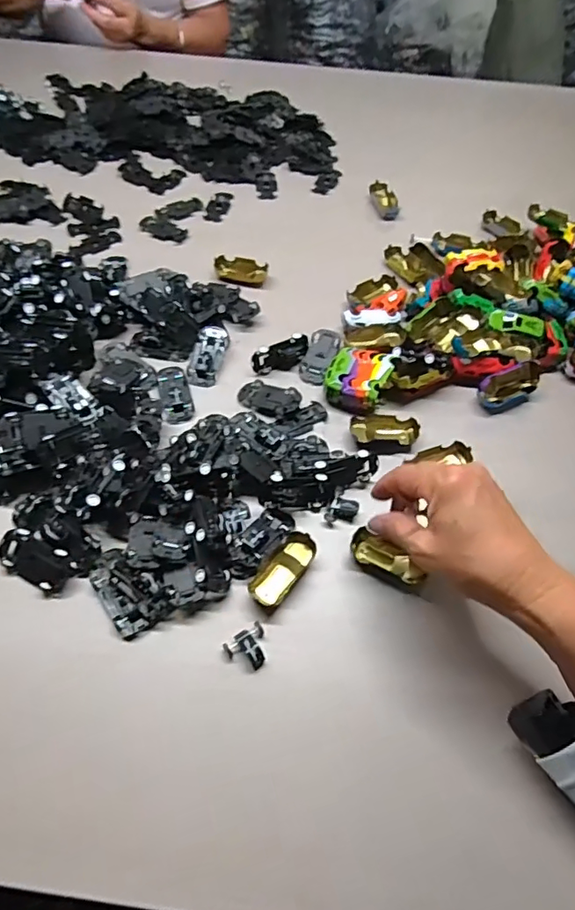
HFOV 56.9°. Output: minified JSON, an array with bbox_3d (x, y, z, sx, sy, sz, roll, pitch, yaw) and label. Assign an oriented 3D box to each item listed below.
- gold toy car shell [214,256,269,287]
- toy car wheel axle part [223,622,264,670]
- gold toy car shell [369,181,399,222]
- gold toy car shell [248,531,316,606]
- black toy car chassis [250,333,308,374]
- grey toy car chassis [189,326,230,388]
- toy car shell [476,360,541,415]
[{"bbox_3d":[-0.056,-0.219,0.636,0.063,0.016,0.036,4,57,0],"label":"gold toy car shell"},{"bbox_3d":[-0.027,0.142,0.388,0.031,0.015,0.027,-29,62,-20],"label":"toy car wheel axle part"},{"bbox_3d":[0.135,-0.354,0.736,0.031,0.016,0.065,-15,58,-12],"label":"gold toy car shell"},{"bbox_3d":[-0.004,0.091,0.422,0.027,0.016,0.063,31,61,17],"label":"gold toy car shell"},{"bbox_3d":[-0.006,-0.103,0.547,0.063,0.026,0.019,-22,60,-16],"label":"black toy car chassis"},{"bbox_3d":[-0.081,-0.104,0.551,0.031,0.010,0.071,12,70,6],"label":"grey toy car chassis"},{"bbox_3d":[0.224,-0.069,0.535,0.069,0.026,0.032,-24,61,-17],"label":"toy car shell"}]

